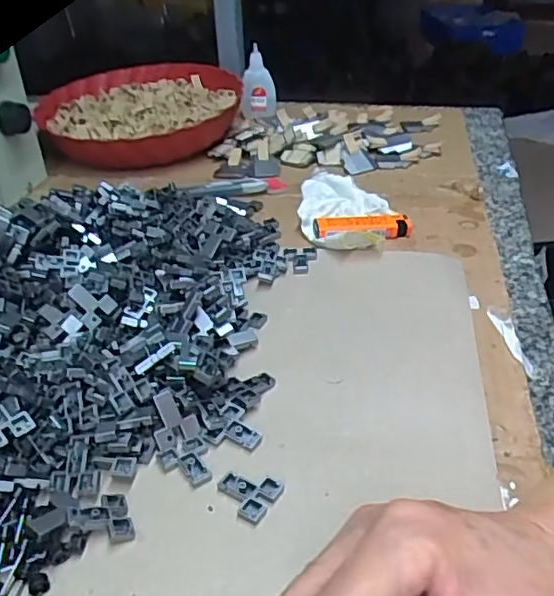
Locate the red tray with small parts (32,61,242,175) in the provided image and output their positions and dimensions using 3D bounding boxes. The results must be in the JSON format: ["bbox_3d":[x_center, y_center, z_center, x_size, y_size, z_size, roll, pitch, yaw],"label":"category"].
[{"bbox_3d":[-0.168,-0.226,0.737,0.234,0.061,0.228,5,35,9],"label":"red tray with small parts"}]

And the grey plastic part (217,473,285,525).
[{"bbox_3d":[-0.015,0.099,0.316,0.030,0.004,0.029,20,40,28],"label":"grey plastic part"}]

